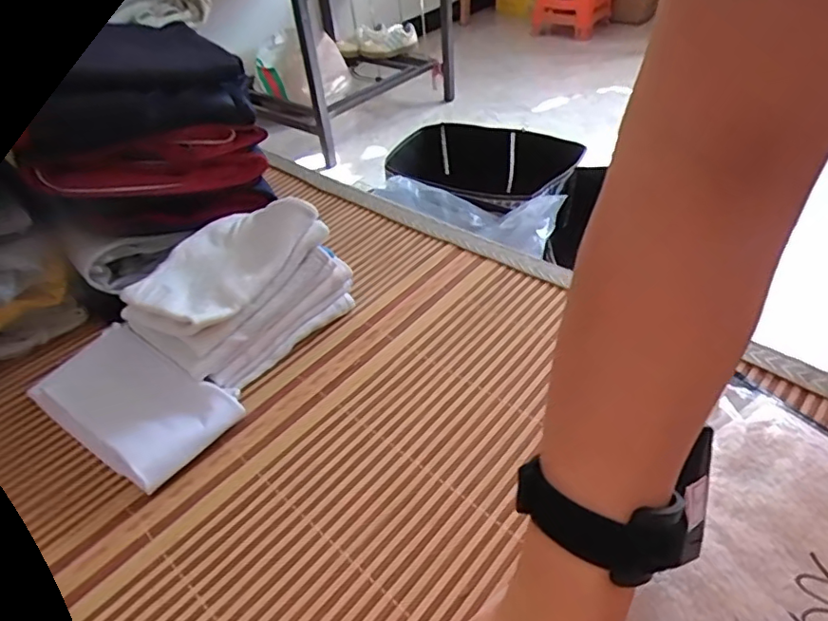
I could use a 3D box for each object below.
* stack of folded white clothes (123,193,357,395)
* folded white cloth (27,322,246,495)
[{"bbox_3d":[-0.154,-0.018,0.476,0.123,0.094,0.156,24,50,31],"label":"stack of folded white clothes"},{"bbox_3d":[-0.228,0.067,0.440,0.183,0.031,0.088,22,49,29],"label":"folded white cloth"}]

